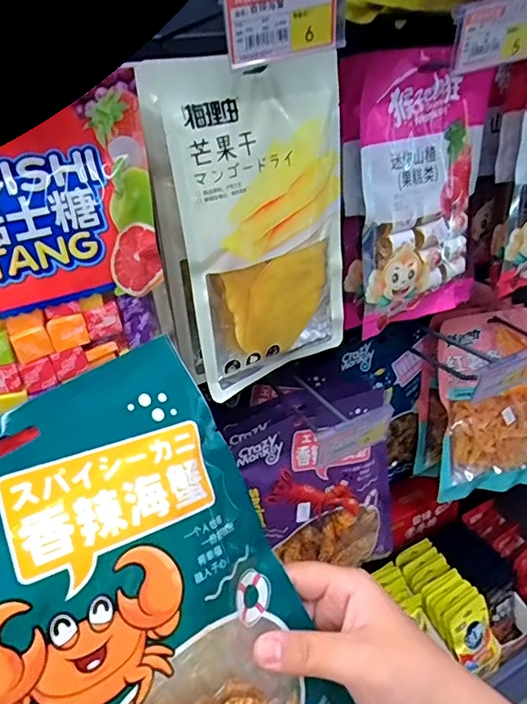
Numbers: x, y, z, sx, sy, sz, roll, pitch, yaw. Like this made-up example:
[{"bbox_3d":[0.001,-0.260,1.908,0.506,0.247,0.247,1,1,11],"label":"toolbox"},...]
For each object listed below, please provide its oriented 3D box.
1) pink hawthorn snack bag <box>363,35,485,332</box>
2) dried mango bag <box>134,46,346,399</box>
[{"bbox_3d":[0.158,-0.151,0.502,0.146,0.245,0.029,-22,32,-27],"label":"pink hawthorn snack bag"},{"bbox_3d":[0.006,-0.094,0.410,0.159,0.248,0.025,-24,33,-30],"label":"dried mango bag"}]

